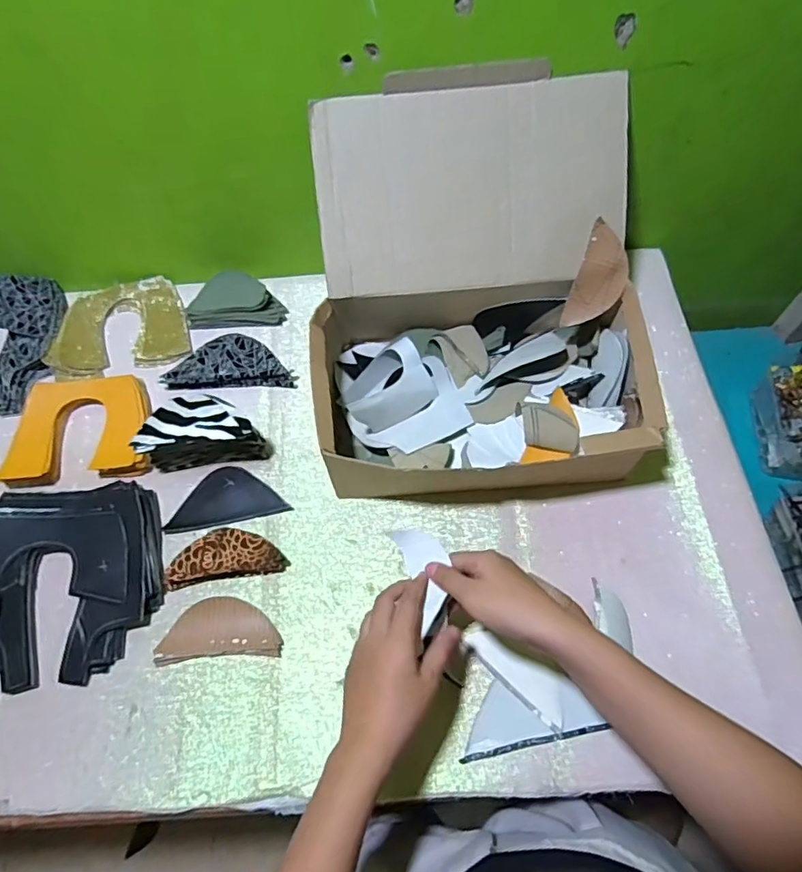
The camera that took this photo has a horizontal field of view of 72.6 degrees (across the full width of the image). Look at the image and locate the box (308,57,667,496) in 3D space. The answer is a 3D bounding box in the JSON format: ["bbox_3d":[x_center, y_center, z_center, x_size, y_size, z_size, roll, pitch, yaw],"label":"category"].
[{"bbox_3d":[0.074,-0.143,0.557,0.333,0.219,0.341,-6,63,-1],"label":"box"}]

